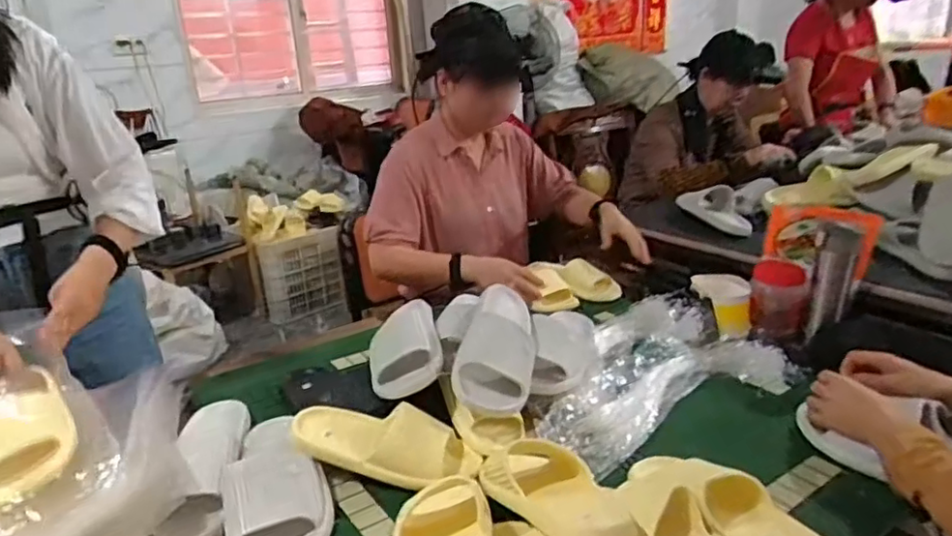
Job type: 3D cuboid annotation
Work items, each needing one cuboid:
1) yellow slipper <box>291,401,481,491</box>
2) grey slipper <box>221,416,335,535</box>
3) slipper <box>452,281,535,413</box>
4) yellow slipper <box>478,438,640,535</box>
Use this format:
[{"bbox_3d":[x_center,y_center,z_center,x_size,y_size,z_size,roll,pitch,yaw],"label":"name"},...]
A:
[{"bbox_3d":[-0.123,0.238,0.843,0.249,0.066,0.098,-1,20,6],"label":"yellow slipper"},{"bbox_3d":[-0.256,0.266,0.795,0.123,0.064,0.282,-11,21,-20],"label":"grey slipper"},{"bbox_3d":[0.034,0.111,0.932,0.098,0.091,0.251,0,20,10],"label":"slipper"},{"bbox_3d":[0.080,0.253,0.739,0.104,0.060,0.274,-10,3,-17],"label":"yellow slipper"}]

